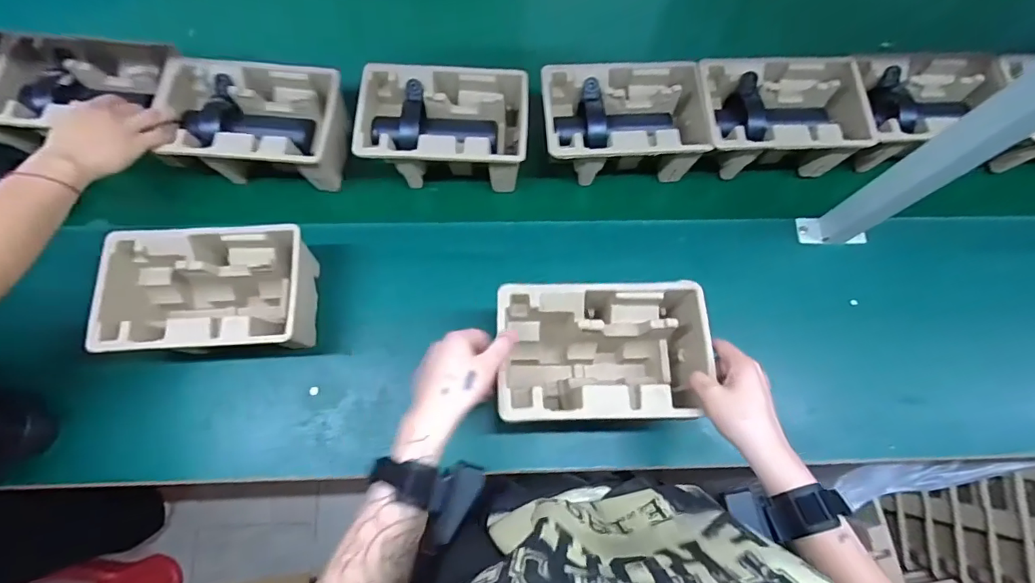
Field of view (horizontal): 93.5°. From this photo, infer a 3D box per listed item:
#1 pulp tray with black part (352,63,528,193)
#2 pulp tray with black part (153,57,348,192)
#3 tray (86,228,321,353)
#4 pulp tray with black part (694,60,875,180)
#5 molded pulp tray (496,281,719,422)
[{"bbox_3d":[-0.101,-0.230,0.687,0.220,0.091,0.144,1,72,-2],"label":"pulp tray with black part"},{"bbox_3d":[-0.360,-0.231,0.686,0.234,0.092,0.152,2,72,-2],"label":"pulp tray with black part"},{"bbox_3d":[-0.371,0.009,0.610,0.218,0.116,0.139,-3,73,-3],"label":"tray"},{"bbox_3d":[0.363,-0.248,0.702,0.220,0.099,0.153,-2,73,-3],"label":"pulp tray with black part"},{"bbox_3d":[0.090,0.076,0.562,0.218,0.120,0.142,0,72,-3],"label":"molded pulp tray"}]

